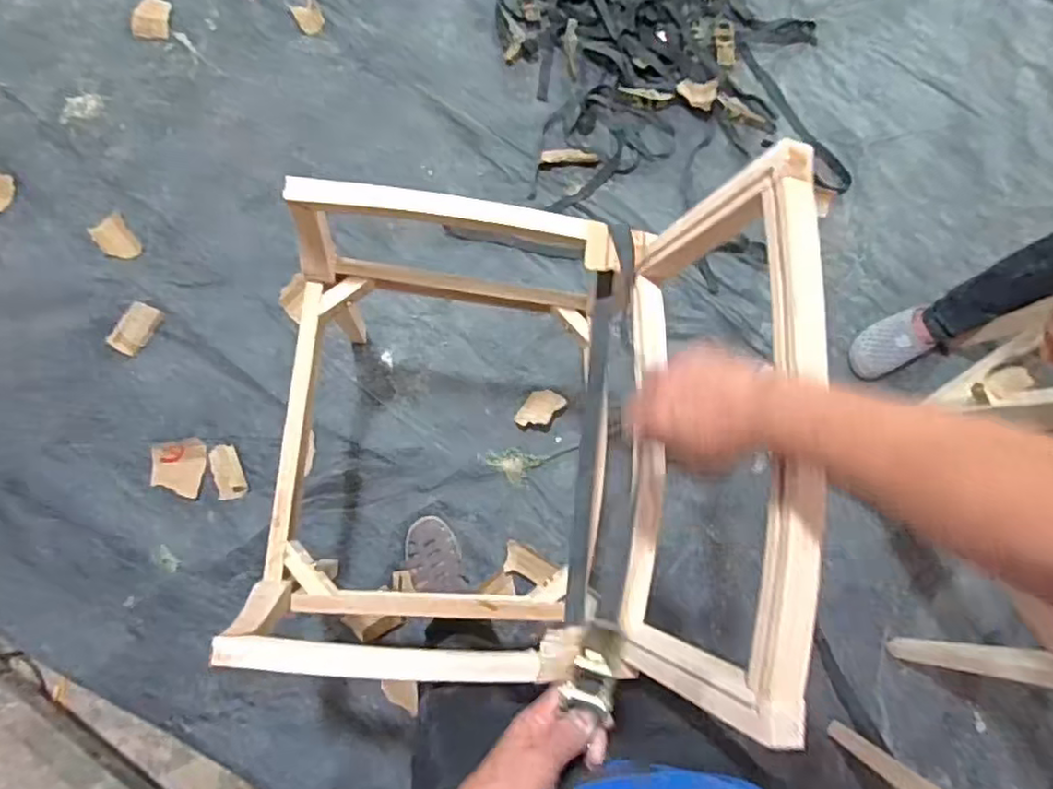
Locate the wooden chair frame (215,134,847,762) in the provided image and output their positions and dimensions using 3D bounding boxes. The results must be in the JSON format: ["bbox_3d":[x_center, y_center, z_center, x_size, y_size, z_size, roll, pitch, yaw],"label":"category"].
[{"bbox_3d":[-0.053,0.044,0.744,0.550,0.488,0.552,5,82,-3],"label":"wooden chair frame"}]

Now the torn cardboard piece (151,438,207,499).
[{"bbox_3d":[-0.714,0.149,1.338,0.108,0.017,0.115,2,82,-4],"label":"torn cardboard piece"}]

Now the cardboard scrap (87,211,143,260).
[{"bbox_3d":[-0.878,-0.333,1.395,0.068,0.013,0.107,-39,87,-8],"label":"cardboard scrap"}]

